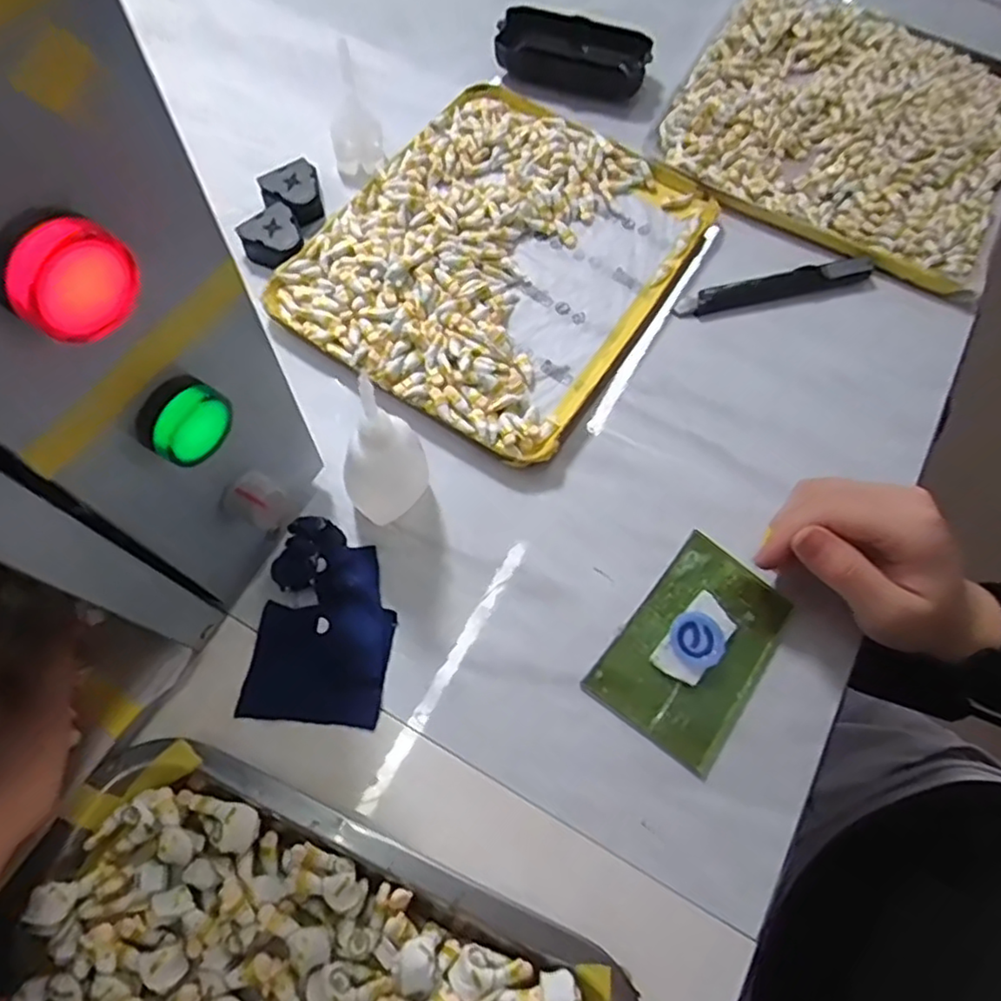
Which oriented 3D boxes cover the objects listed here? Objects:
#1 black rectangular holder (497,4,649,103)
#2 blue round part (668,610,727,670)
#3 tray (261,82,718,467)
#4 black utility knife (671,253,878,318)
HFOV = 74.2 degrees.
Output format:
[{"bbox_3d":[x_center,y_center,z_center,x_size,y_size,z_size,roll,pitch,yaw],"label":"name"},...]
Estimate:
[{"bbox_3d":[0.055,-0.336,0.494,0.109,0.025,0.055,18,69,4],"label":"black rectangular holder"},{"bbox_3d":[0.099,0.070,0.333,0.027,0.010,0.027,1,69,-2],"label":"blue round part"},{"bbox_3d":[0.000,-0.156,0.424,0.199,0.022,0.240,32,71,9],"label":"tray"},{"bbox_3d":[0.178,-0.140,0.434,0.136,0.015,0.019,-11,70,-7],"label":"black utility knife"}]

